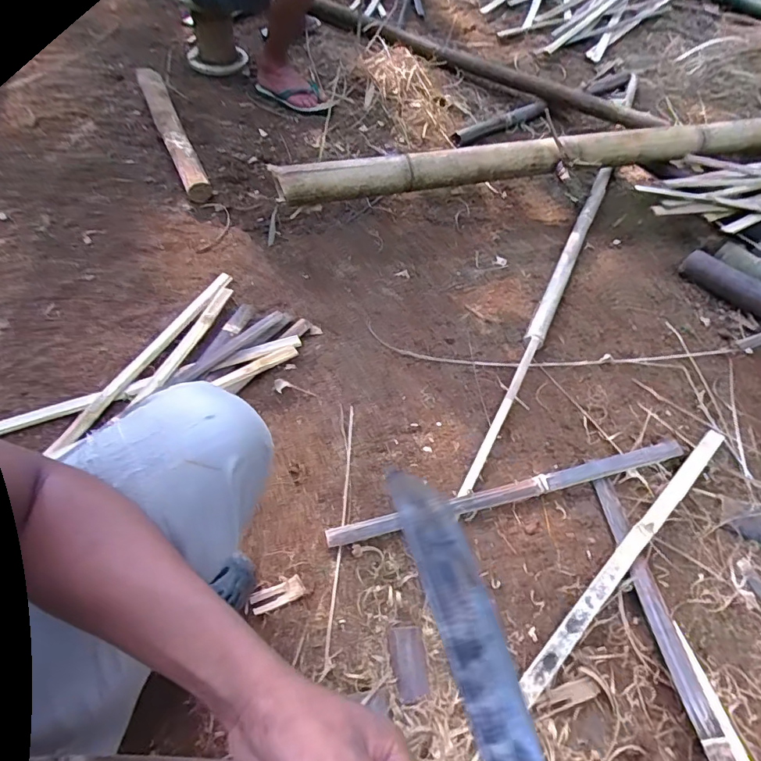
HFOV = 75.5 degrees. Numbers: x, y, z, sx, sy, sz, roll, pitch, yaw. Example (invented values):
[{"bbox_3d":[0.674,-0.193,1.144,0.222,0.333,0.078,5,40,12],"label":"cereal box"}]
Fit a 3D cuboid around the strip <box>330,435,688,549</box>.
[{"bbox_3d":[0.223,0.185,0.824,0.630,0.025,0.033,-11,57,-11],"label":"strip"}]

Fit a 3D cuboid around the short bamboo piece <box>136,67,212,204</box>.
[{"bbox_3d":[-0.577,-0.686,1.350,0.072,0.086,0.590,-18,58,-21],"label":"short bamboo piece"}]

